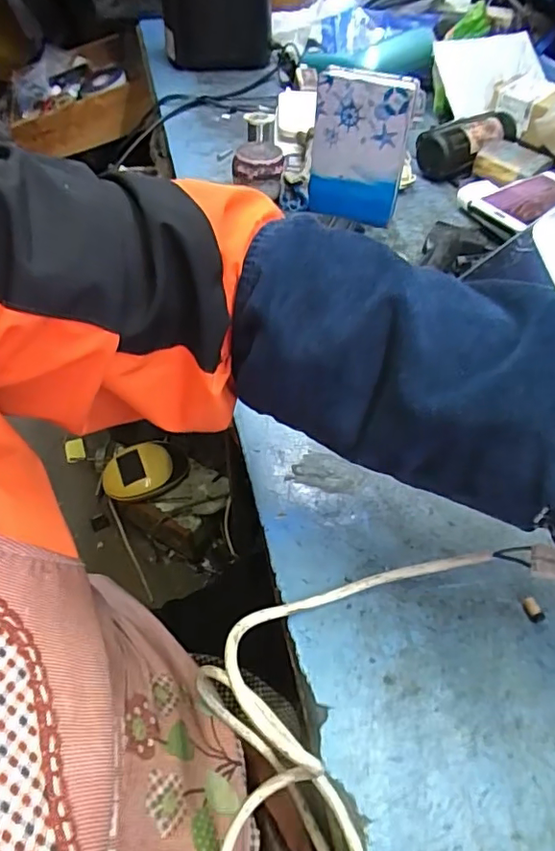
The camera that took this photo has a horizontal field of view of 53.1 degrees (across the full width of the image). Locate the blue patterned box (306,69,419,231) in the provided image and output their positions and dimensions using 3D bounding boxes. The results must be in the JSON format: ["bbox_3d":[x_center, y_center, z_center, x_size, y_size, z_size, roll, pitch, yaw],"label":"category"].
[{"bbox_3d":[0.084,-0.289,0.592,0.102,0.155,0.023,15,50,10],"label":"blue patterned box"}]

